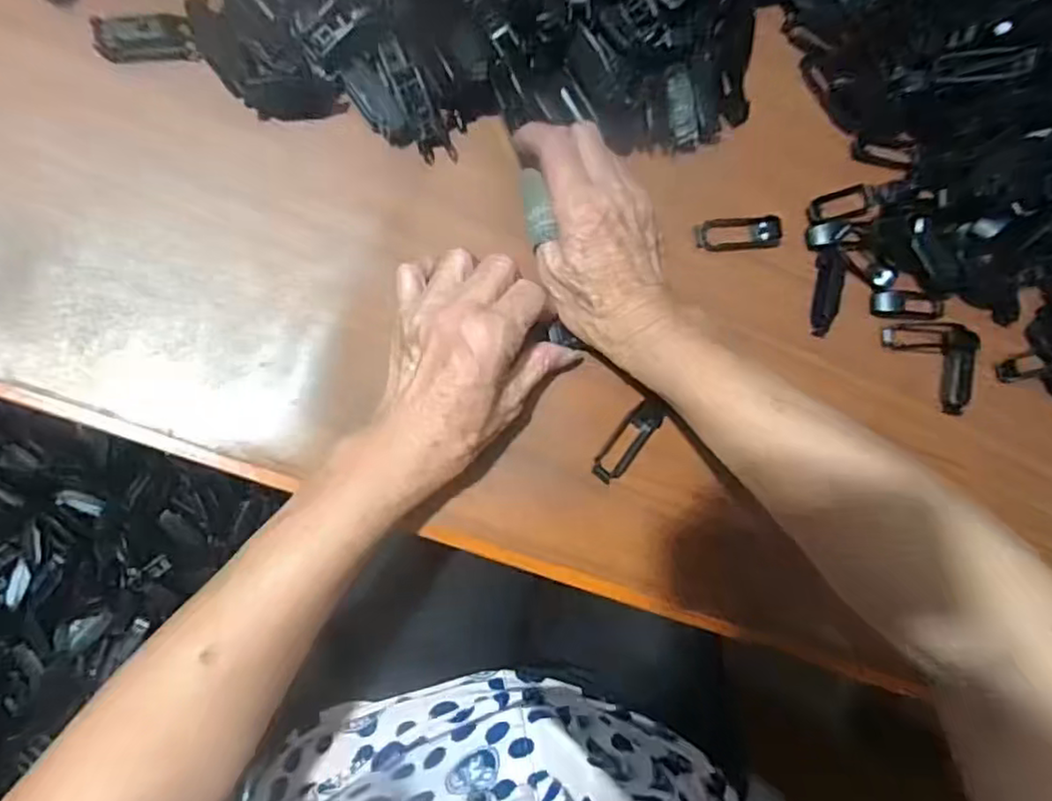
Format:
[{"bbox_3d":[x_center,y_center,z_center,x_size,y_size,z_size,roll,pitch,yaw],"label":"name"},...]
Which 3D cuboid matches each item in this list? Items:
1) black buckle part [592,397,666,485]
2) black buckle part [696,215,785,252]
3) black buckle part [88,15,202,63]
[{"bbox_3d":[0.061,0.024,0.399,0.018,0.011,0.056,44,79,-7],"label":"black buckle part"},{"bbox_3d":[0.137,-0.107,0.425,0.055,0.014,0.022,-4,88,-13],"label":"black buckle part"},{"bbox_3d":[-0.201,-0.192,0.349,0.048,0.009,0.021,-8,89,-13],"label":"black buckle part"}]

